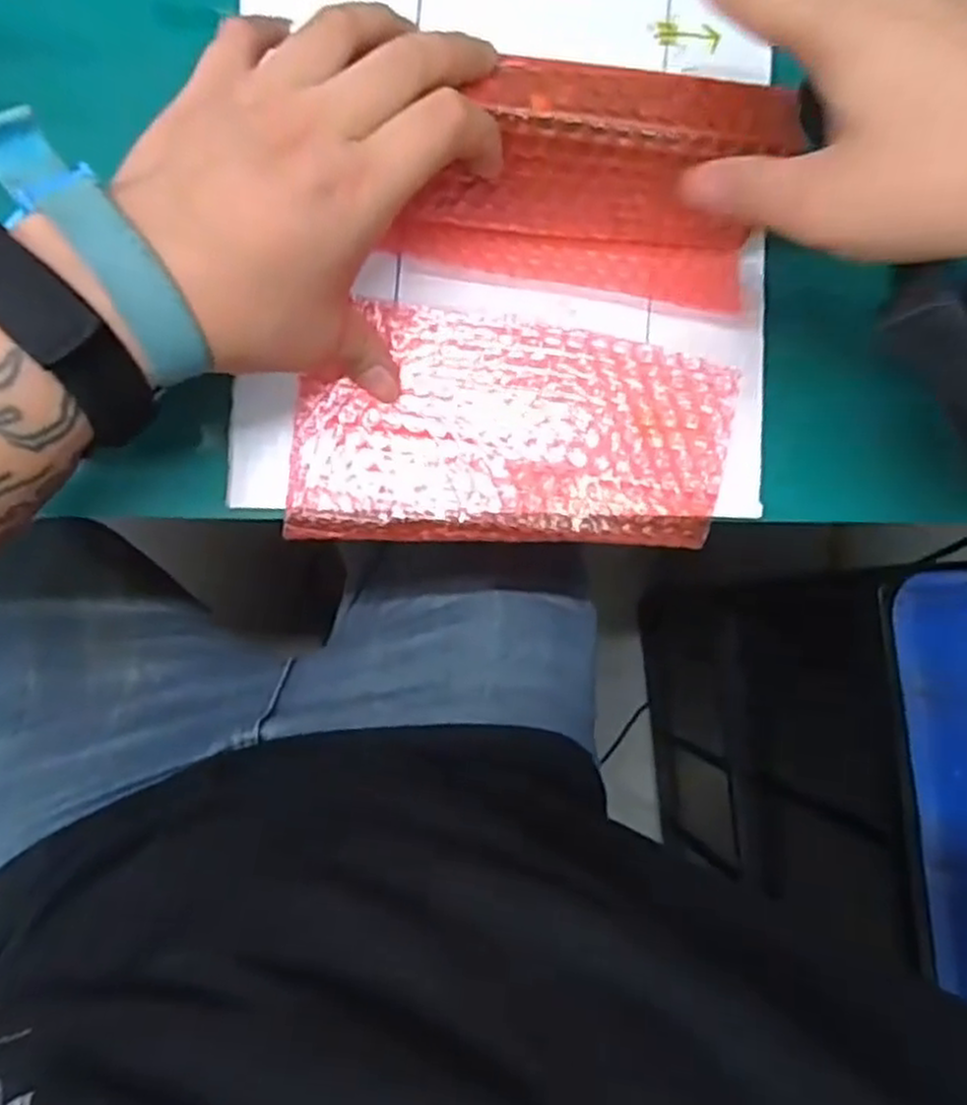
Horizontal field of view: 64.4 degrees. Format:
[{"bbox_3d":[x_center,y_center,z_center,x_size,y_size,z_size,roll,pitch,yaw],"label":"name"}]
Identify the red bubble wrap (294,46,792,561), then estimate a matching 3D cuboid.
[{"bbox_3d":[0.021,-0.098,0.323,0.187,0.072,0.185,5,85,-6],"label":"red bubble wrap"}]

